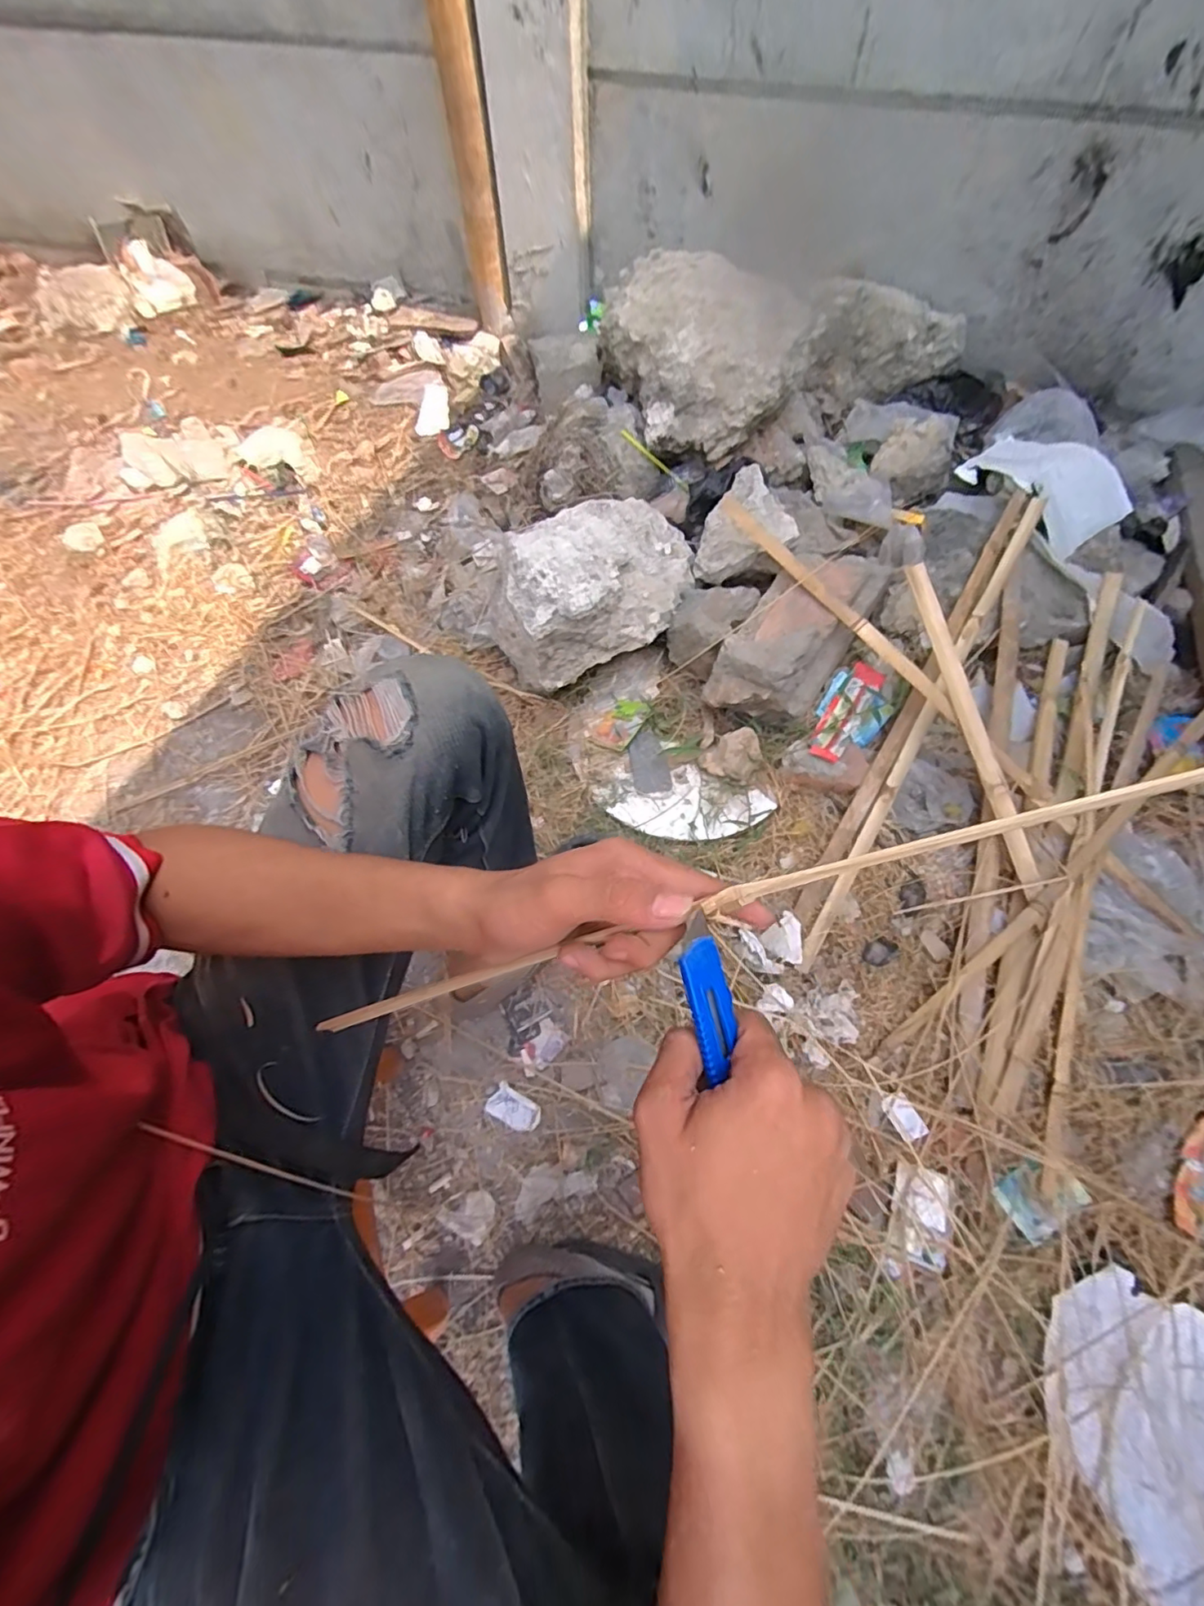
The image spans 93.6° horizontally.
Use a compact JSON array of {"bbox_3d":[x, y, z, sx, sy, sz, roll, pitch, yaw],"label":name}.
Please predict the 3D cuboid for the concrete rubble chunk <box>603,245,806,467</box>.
[{"bbox_3d":[0.165,-0.852,1.042,0.279,0.169,0.398,-27,67,-10],"label":"concrete rubble chunk"}]

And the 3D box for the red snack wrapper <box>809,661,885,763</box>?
[{"bbox_3d":[0.396,-0.146,0.925,0.055,0.030,0.206,32,70,16],"label":"red snack wrapper"}]

